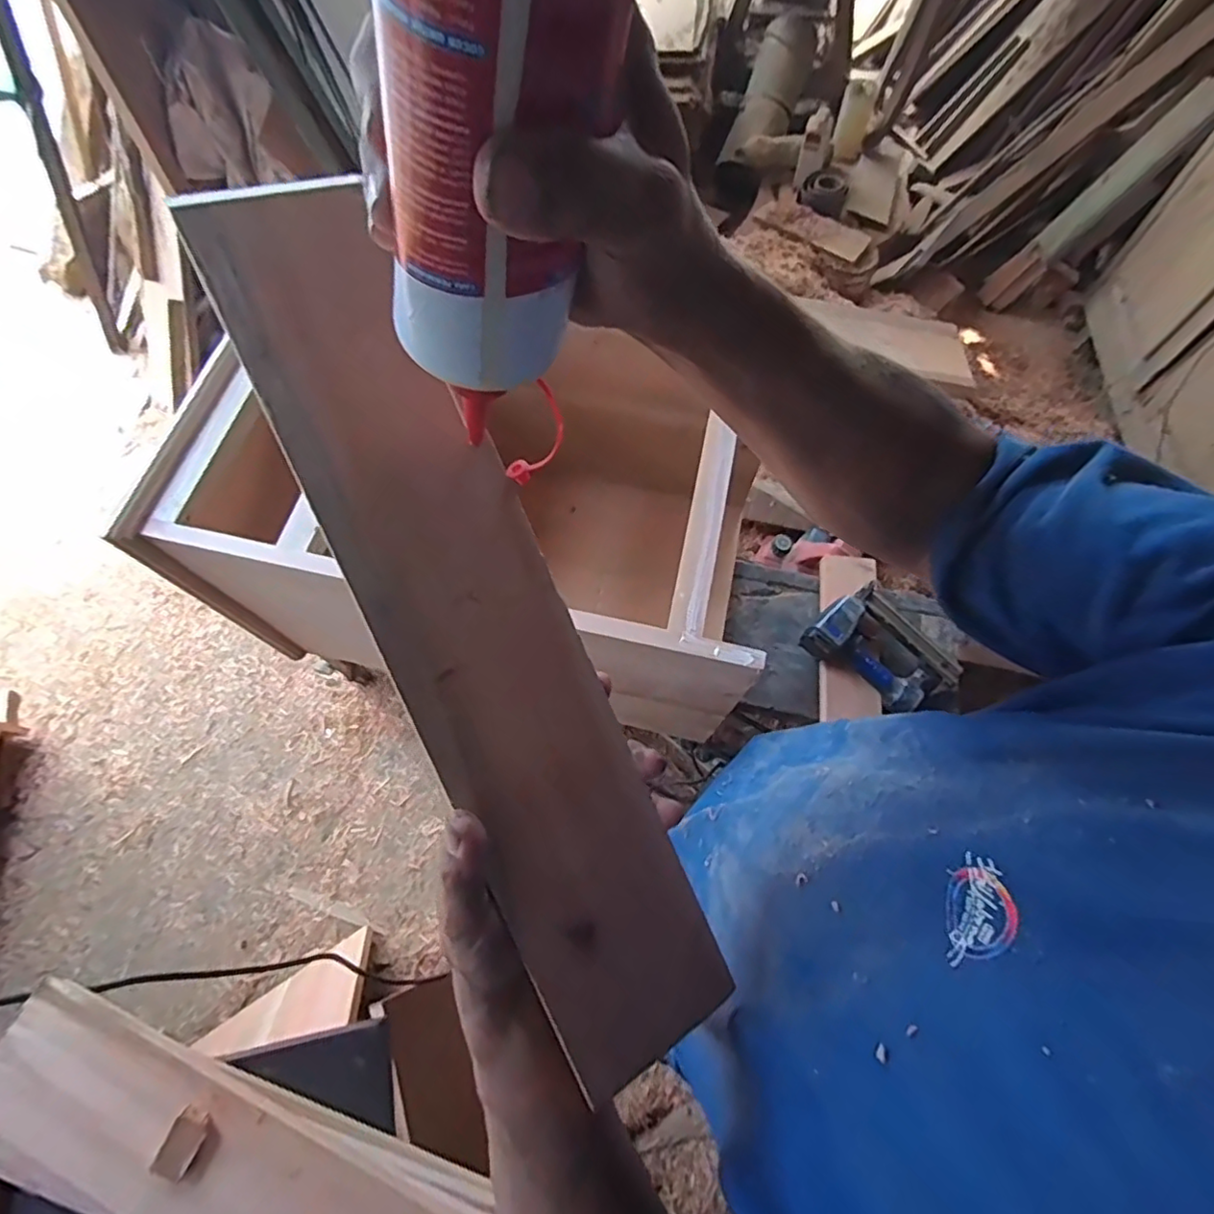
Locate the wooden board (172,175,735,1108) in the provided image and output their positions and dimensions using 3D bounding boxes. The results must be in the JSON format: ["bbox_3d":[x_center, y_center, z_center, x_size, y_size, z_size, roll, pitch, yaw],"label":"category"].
[{"bbox_3d":[-0.060,0.008,0.291,0.089,0.014,0.438,-25,93,-28],"label":"wooden board"}]

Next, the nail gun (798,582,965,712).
[{"bbox_3d":[0.447,0.069,0.975,0.229,0.087,0.145,32,72,15],"label":"nail gun"}]

